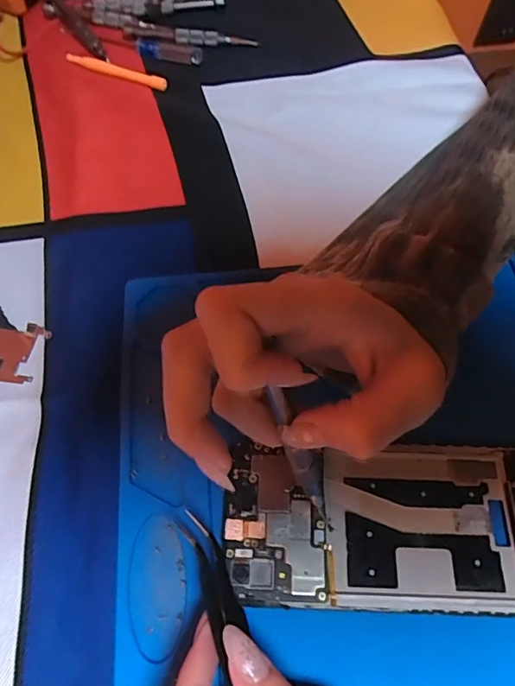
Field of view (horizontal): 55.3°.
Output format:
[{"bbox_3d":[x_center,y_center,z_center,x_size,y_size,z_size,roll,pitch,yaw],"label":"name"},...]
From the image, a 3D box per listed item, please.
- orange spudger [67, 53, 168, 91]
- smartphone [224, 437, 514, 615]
[{"bbox_3d":[-0.106,-0.204,0.366,0.085,0.005,0.012,21,65,10],"label":"orange spudger"},{"bbox_3d":[0.061,0.080,0.219,0.146,0.005,0.068,1,63,0],"label":"smartphone"}]

